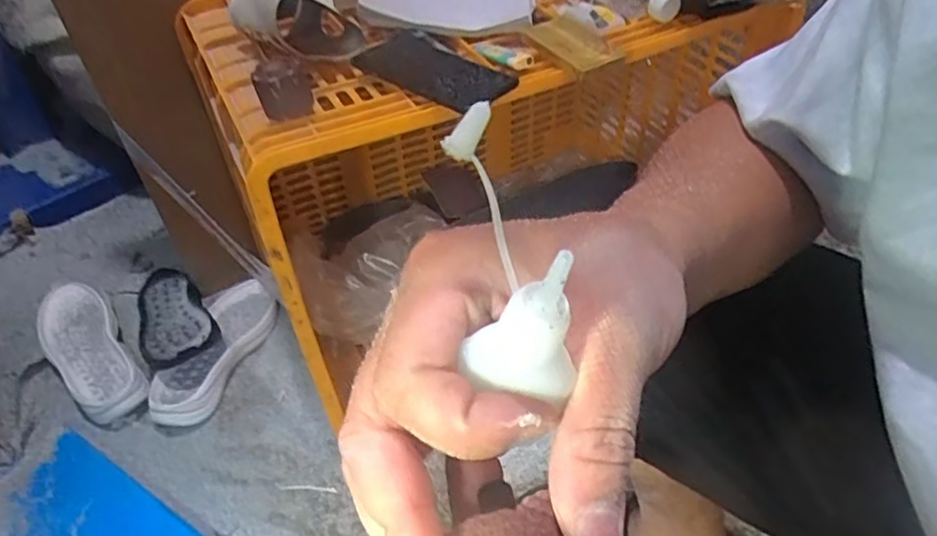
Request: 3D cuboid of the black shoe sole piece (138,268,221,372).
[{"bbox_3d":[-0.452,0.069,0.973,0.100,0.029,0.293,-22,34,-22],"label":"black shoe sole piece"}]

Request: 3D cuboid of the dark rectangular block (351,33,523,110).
[{"bbox_3d":[-0.034,-0.196,0.631,0.096,0.018,0.166,-32,51,-26],"label":"dark rectangular block"}]

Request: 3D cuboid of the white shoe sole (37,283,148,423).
[{"bbox_3d":[-0.569,0.125,0.956,0.101,0.065,0.265,-31,51,-25],"label":"white shoe sole"}]

